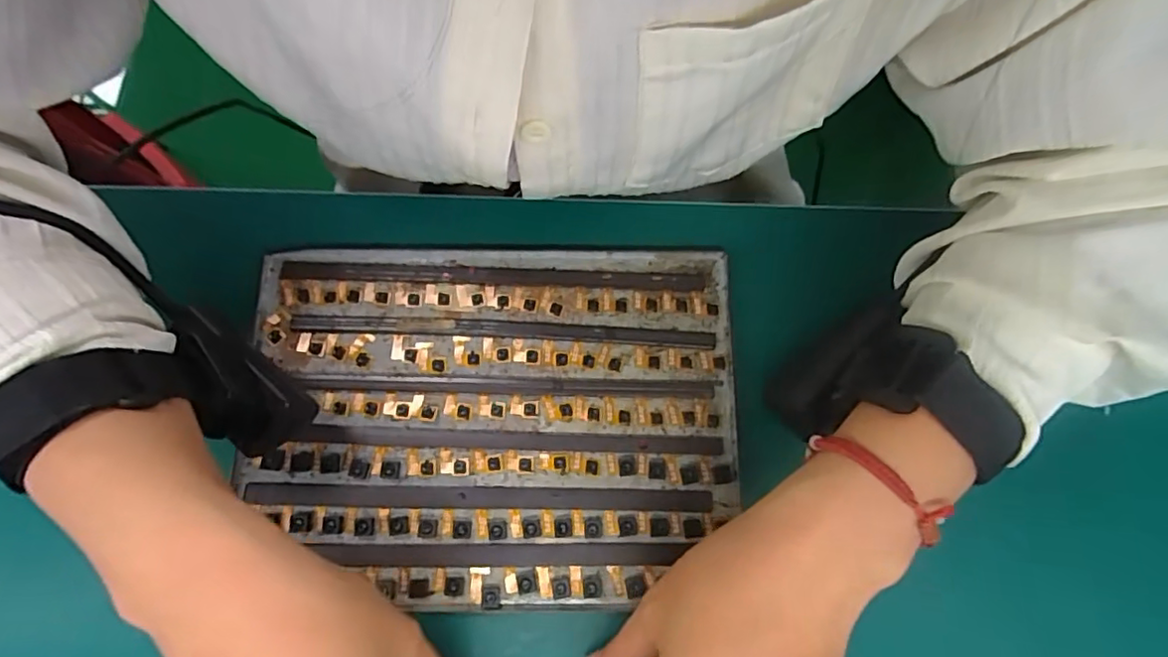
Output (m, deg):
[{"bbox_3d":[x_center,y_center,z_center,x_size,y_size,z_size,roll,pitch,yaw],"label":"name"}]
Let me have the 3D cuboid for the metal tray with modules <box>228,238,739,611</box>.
[{"bbox_3d":[-0.046,0.044,0.298,0.241,0.008,0.177,0,74,-1],"label":"metal tray with modules"}]

